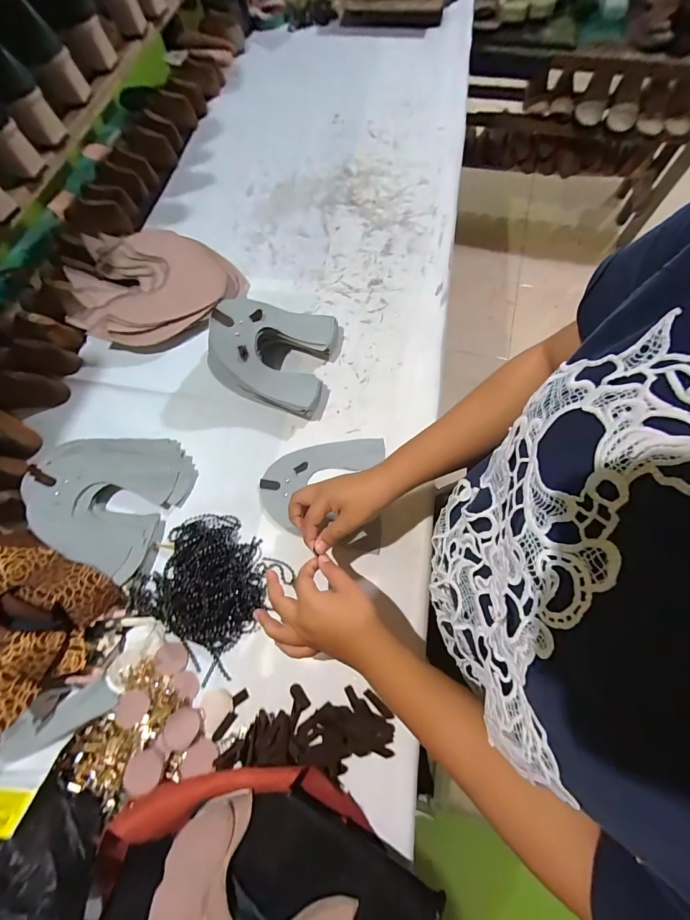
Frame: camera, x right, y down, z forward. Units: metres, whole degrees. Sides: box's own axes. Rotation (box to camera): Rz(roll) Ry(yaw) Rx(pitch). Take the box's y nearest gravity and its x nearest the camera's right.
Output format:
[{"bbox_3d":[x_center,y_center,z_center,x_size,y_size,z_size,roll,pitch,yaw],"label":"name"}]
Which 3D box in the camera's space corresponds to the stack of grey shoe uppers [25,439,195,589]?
[{"bbox_3d":[-0.323,0.036,0.474,0.203,0.035,0.174,20,72,10],"label":"stack of grey shoe uppers"}]

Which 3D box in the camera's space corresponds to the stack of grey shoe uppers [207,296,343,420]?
[{"bbox_3d":[-0.103,-0.160,0.507,0.163,0.090,0.162,10,71,6],"label":"stack of grey shoe uppers"}]

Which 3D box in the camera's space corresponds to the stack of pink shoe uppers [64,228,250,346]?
[{"bbox_3d":[-0.306,-0.289,0.581,0.266,0.061,0.220,-3,70,1],"label":"stack of pink shoe uppers"}]

